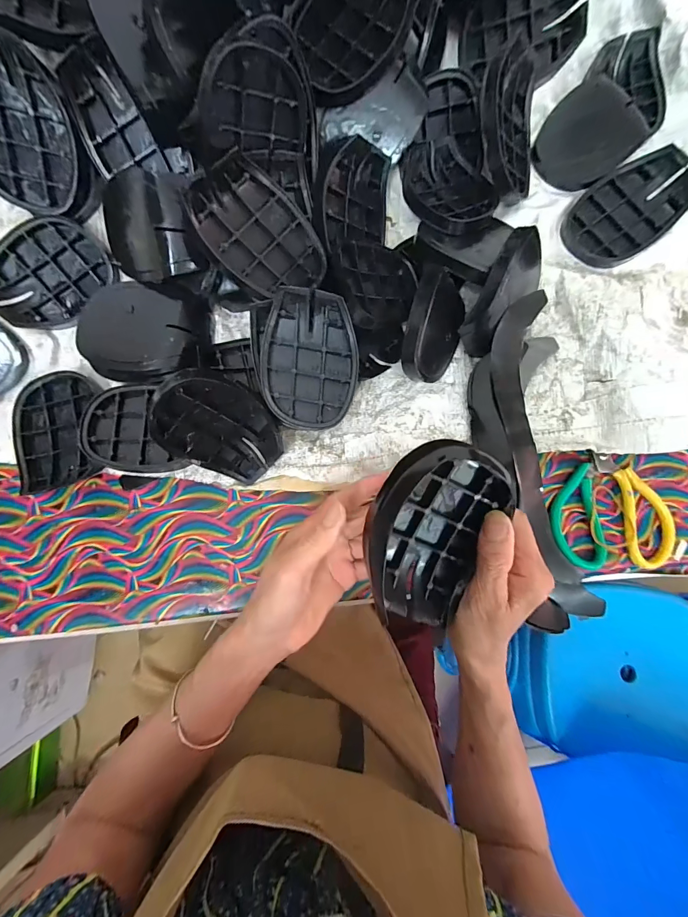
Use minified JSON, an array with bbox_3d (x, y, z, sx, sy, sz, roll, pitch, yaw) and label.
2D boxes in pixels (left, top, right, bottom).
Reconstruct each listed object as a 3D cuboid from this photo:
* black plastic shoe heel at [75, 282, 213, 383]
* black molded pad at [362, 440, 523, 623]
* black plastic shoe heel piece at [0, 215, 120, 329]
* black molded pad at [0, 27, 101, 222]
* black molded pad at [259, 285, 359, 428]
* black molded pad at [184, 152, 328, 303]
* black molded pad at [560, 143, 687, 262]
[{"bbox_3d":[-0.197,-0.125,0.358,0.131,0.029,0.091,8,79,0],"label":"black plastic shoe heel"},{"bbox_3d":[0.060,0.051,0.252,0.085,0.041,0.123,25,85,1],"label":"black molded pad"},{"bbox_3d":[-0.298,-0.186,0.360,0.121,0.022,0.084,-38,108,8],"label":"black plastic shoe heel piece"},{"bbox_3d":[-0.284,-0.290,0.317,0.094,0.021,0.123,-4,119,-7],"label":"black molded pad"},{"bbox_3d":[-0.032,-0.090,0.332,0.088,0.035,0.116,-2,86,-1],"label":"black molded pad"},{"bbox_3d":[-0.075,-0.201,0.327,0.092,0.025,0.115,-52,123,-14],"label":"black molded pad"},{"bbox_3d":[0.304,-0.266,0.379,0.116,0.034,0.087,-37,87,-4],"label":"black molded pad"}]

